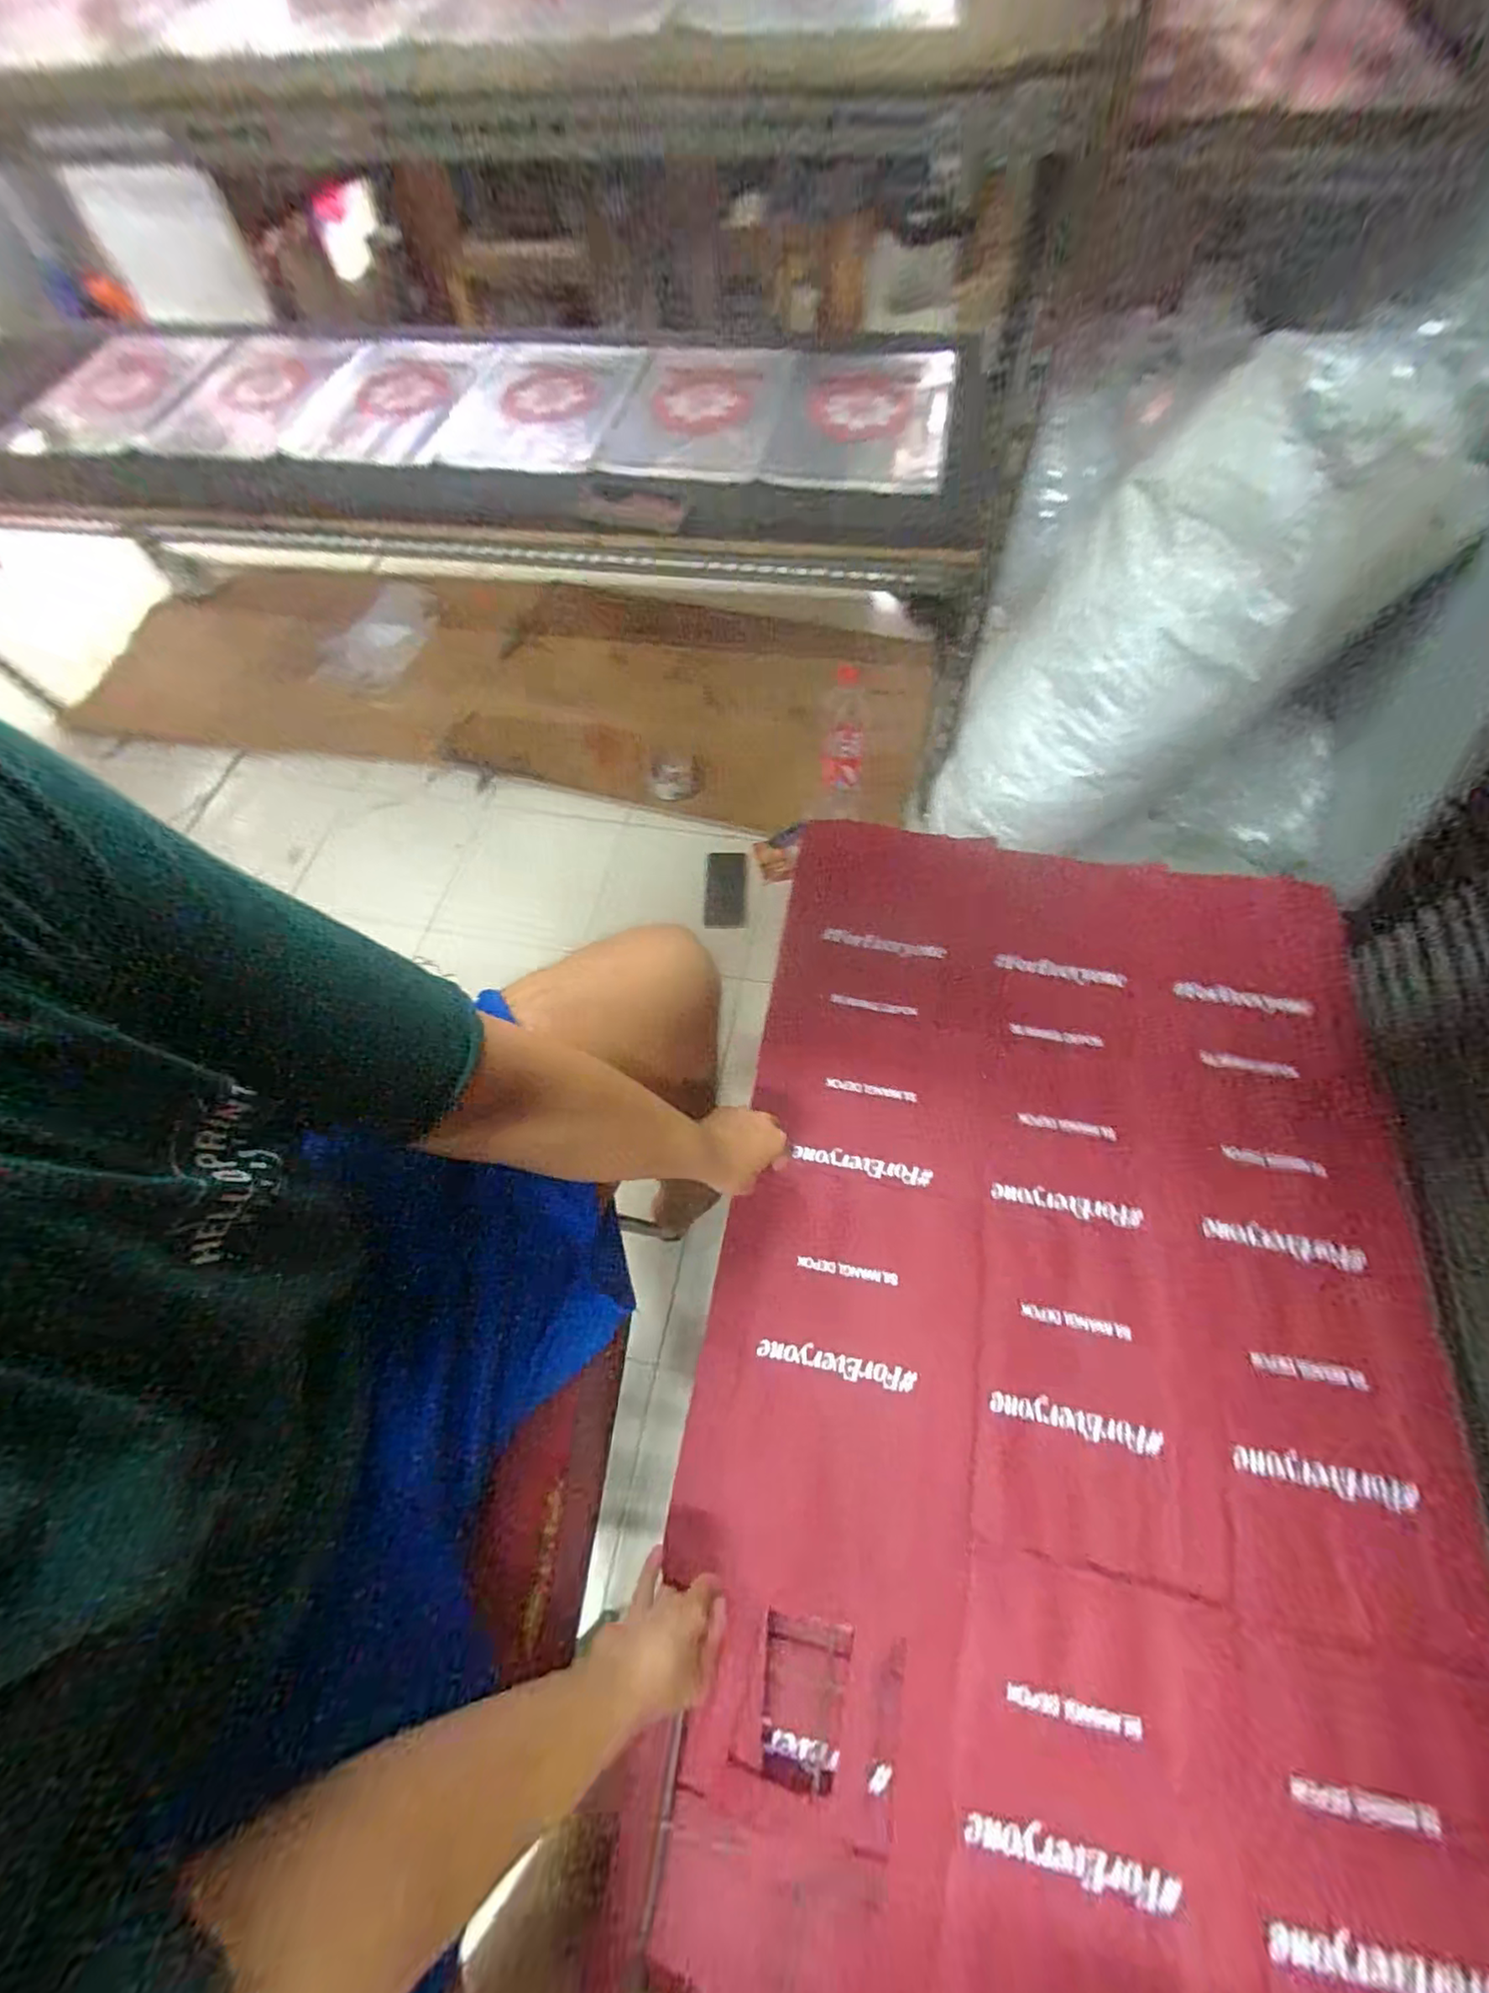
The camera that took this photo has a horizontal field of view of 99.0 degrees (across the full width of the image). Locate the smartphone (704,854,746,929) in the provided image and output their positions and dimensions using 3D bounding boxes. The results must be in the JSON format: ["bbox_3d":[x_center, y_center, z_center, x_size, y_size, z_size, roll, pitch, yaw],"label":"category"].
[{"bbox_3d":[-0.039,-0.205,1.237,0.085,0.011,0.142,5,104,18],"label":"smartphone"}]

